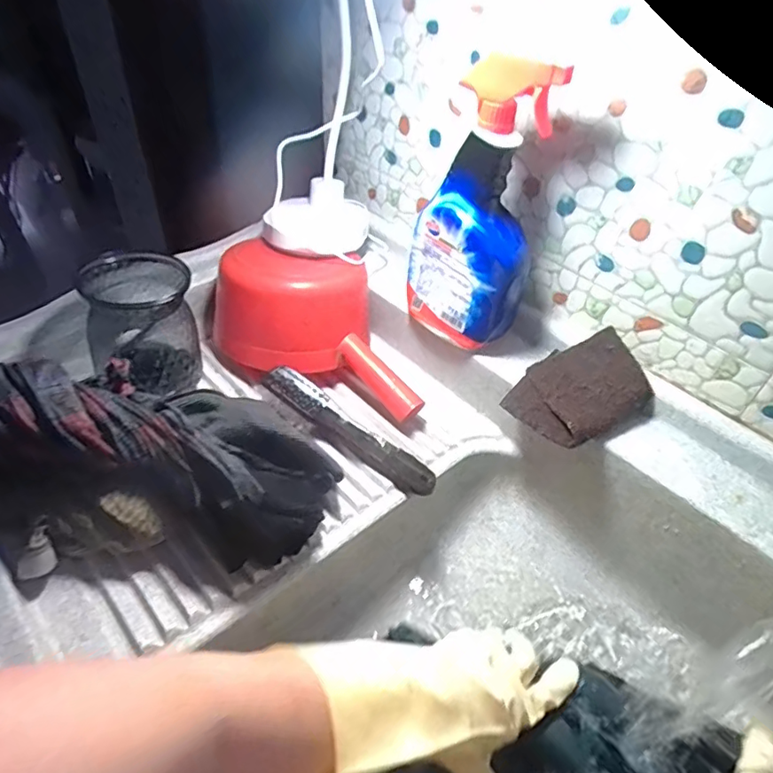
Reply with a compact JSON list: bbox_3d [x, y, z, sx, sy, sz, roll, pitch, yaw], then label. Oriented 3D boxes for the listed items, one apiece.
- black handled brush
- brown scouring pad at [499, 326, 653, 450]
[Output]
[{"bbox_3d":[-0.038,0.046,0.542,0.199,0.020,0.037,36,50,8],"label":"black handled brush"},{"bbox_3d":[0.189,0.003,0.530,0.127,0.026,0.092,-37,59,-6],"label":"brown scouring pad"}]

